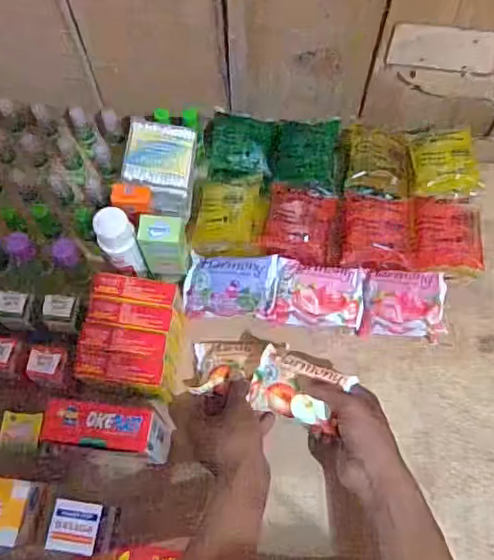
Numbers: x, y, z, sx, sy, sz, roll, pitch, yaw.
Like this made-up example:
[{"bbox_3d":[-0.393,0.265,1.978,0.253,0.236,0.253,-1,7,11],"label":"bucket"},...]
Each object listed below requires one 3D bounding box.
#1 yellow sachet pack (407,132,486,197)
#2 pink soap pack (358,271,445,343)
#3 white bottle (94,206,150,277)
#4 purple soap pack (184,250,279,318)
[{"bbox_3d":[0.236,-0.136,0.662,0.080,0.010,0.084,0,69,1],"label":"yellow sachet pack"},{"bbox_3d":[0.173,0.030,0.630,0.087,0.044,0.068,4,69,2],"label":"pink soap pack"},{"bbox_3d":[-0.132,-0.038,0.600,0.038,0.098,0.034,-7,69,-2],"label":"white bottle"},{"bbox_3d":[-0.018,0.004,0.632,0.100,0.022,0.068,2,69,2],"label":"purple soap pack"}]

